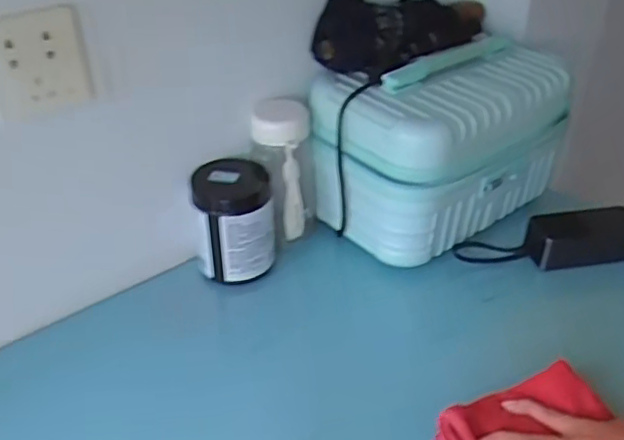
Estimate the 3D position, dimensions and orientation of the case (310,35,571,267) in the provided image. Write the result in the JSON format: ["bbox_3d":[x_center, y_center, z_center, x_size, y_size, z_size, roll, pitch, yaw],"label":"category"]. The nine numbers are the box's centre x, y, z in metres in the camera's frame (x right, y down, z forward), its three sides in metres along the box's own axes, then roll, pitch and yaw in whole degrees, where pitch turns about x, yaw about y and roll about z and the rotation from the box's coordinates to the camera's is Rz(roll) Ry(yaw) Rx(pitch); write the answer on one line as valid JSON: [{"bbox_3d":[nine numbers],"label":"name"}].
[{"bbox_3d":[0.162,-0.101,0.769,0.288,0.191,0.178,-26,42,-32],"label":"case"}]

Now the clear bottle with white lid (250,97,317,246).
[{"bbox_3d":[-0.033,-0.049,0.756,0.072,0.177,0.078,-3,35,-4],"label":"clear bottle with white lid"}]

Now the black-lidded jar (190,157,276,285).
[{"bbox_3d":[-0.089,0.002,0.728,0.095,0.123,0.086,-9,36,-12],"label":"black-lidded jar"}]

